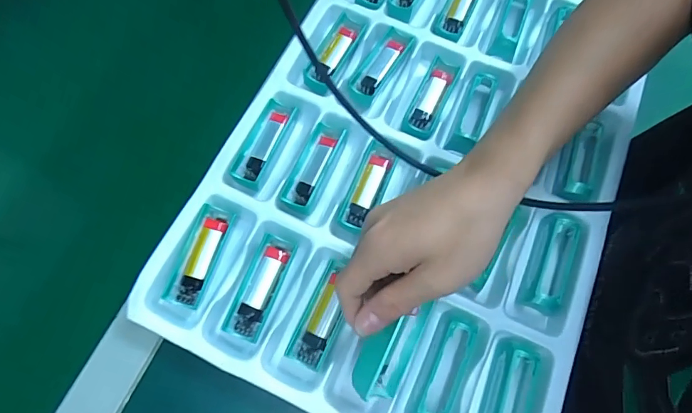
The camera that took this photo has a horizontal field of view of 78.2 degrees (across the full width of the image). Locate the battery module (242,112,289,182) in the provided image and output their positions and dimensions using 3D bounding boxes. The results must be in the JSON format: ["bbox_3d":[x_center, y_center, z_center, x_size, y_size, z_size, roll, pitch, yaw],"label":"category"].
[{"bbox_3d":[-0.069,-0.052,0.368,0.016,0.012,0.064,23,70,5],"label":"battery module"}]

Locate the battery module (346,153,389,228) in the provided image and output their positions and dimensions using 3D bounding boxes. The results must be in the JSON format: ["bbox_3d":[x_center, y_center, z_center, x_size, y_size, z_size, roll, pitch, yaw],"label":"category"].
[{"bbox_3d":[0.018,-0.015,0.357,0.016,0.006,0.063,22,70,5],"label":"battery module"}]

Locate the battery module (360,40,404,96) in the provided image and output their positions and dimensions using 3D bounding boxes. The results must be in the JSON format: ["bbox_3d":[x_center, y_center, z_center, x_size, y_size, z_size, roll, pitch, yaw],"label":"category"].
[{"bbox_3d":[0.032,-0.130,0.401,0.017,0.014,0.063,31,71,8],"label":"battery module"}]

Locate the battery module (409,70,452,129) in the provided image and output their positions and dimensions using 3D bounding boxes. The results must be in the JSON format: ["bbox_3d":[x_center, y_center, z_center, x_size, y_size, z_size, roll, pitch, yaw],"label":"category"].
[{"bbox_3d":[0.078,-0.097,0.397,0.020,0.022,0.062,28,70,7],"label":"battery module"}]

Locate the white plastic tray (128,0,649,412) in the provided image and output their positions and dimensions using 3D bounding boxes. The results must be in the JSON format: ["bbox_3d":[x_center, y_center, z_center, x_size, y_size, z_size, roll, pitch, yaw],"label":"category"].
[{"bbox_3d":[0.064,-0.051,0.364,0.320,0.027,0.443,21,73,9],"label":"white plastic tray"}]

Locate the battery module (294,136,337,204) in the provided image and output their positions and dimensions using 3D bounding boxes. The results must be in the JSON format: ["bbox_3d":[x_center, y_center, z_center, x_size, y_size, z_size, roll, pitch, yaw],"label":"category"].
[{"bbox_3d":[-0.026,-0.033,0.361,0.015,0.007,0.065,23,70,5],"label":"battery module"}]

